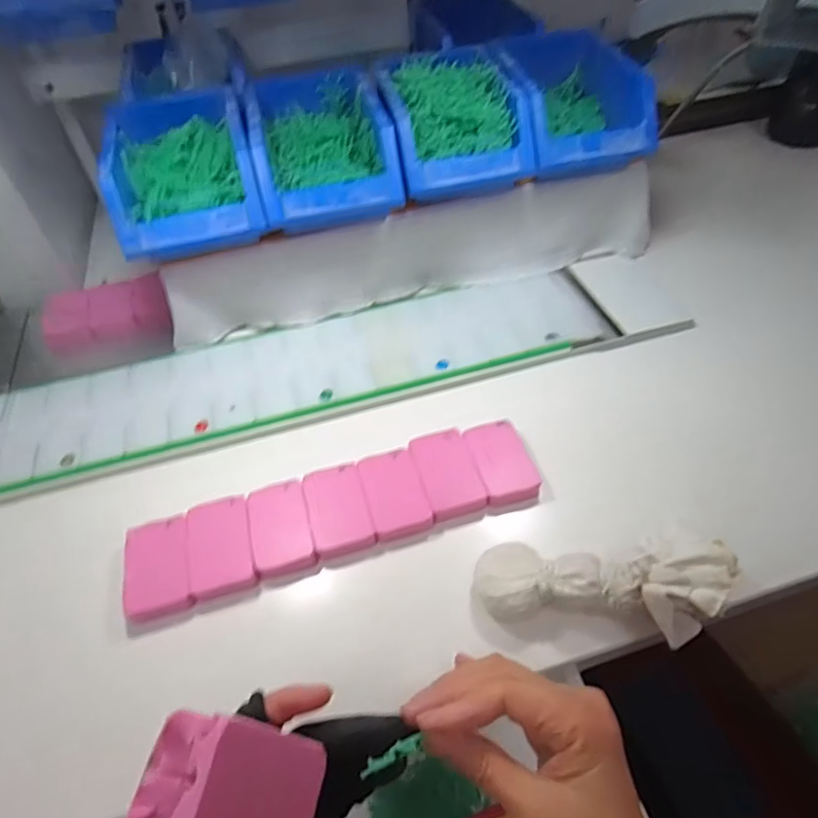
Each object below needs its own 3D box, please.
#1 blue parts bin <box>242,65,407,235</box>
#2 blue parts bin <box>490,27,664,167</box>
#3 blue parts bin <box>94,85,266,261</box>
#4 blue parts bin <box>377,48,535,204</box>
[{"bbox_3d":[-0.085,-0.249,0.522,0.125,0.076,0.183,-14,49,-8],"label":"blue parts bin"},{"bbox_3d":[0.166,-0.312,0.552,0.129,0.069,0.157,-7,49,-3],"label":"blue parts bin"},{"bbox_3d":[-0.206,-0.219,0.505,0.123,0.078,0.176,-15,50,-9],"label":"blue parts bin"},{"bbox_3d":[0.040,-0.289,0.542,0.128,0.078,0.172,-11,49,-6],"label":"blue parts bin"}]

